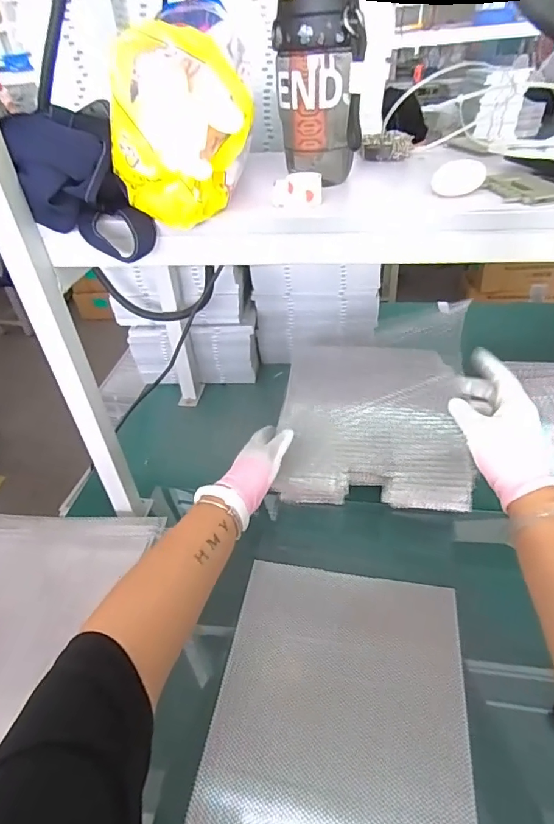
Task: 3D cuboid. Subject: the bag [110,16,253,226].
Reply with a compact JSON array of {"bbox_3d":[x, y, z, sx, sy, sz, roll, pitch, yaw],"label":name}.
[{"bbox_3d":[-0.086,-0.241,0.400,0.111,0.133,0.096,-17,41,-14],"label":"bag"}]

